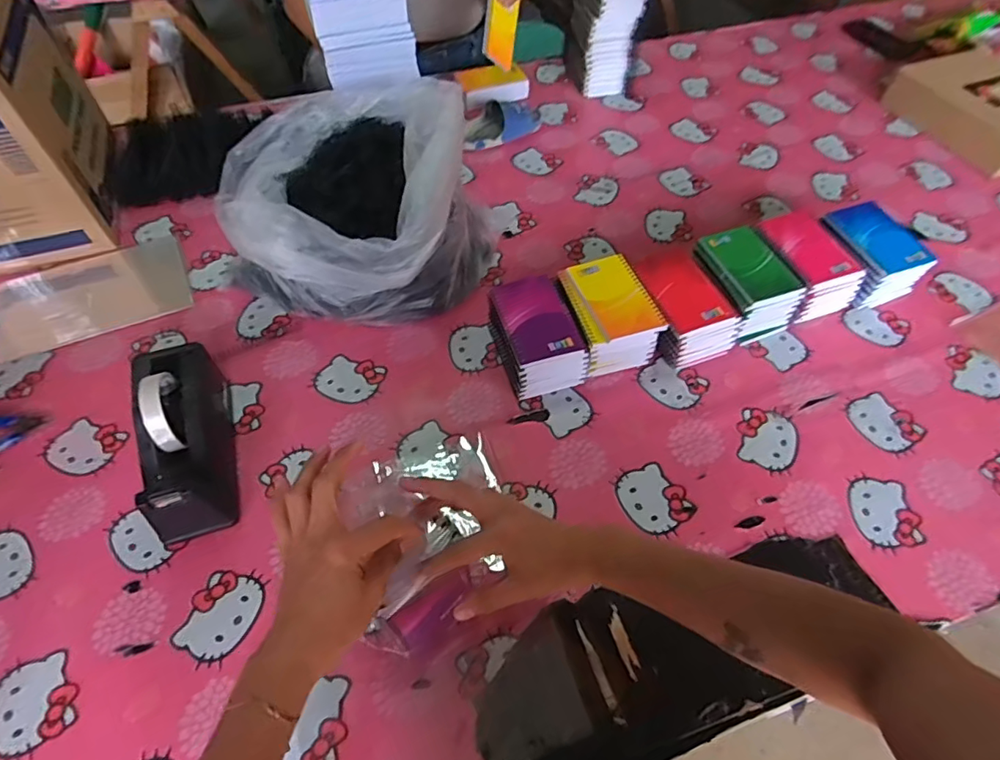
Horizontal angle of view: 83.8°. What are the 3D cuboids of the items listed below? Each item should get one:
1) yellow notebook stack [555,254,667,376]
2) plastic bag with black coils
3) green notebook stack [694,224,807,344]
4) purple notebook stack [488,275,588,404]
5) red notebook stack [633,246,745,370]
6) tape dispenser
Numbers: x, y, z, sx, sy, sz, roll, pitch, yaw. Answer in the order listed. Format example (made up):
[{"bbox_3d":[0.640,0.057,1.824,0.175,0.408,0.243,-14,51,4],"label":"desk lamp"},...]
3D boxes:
[{"bbox_3d":[0.139,-0.082,0.730,0.098,0.085,0.134,-14,55,-10],"label":"yellow notebook stack"},{"bbox_3d":[-0.197,-0.248,0.767,0.327,0.197,0.304,24,58,16],"label":"plastic bag with black coils"},{"bbox_3d":[0.333,-0.129,0.774,0.102,0.087,0.135,-19,56,-13],"label":"green notebook stack"},{"bbox_3d":[0.048,-0.053,0.712,0.097,0.082,0.138,-13,55,-10],"label":"purple notebook stack"},{"bbox_3d":[0.238,-0.101,0.743,0.106,0.080,0.145,-20,57,-14],"label":"red notebook stack"},{"bbox_3d":[-0.347,0.058,0.610,0.073,0.123,0.202,-16,56,-11],"label":"tape dispenser"}]

